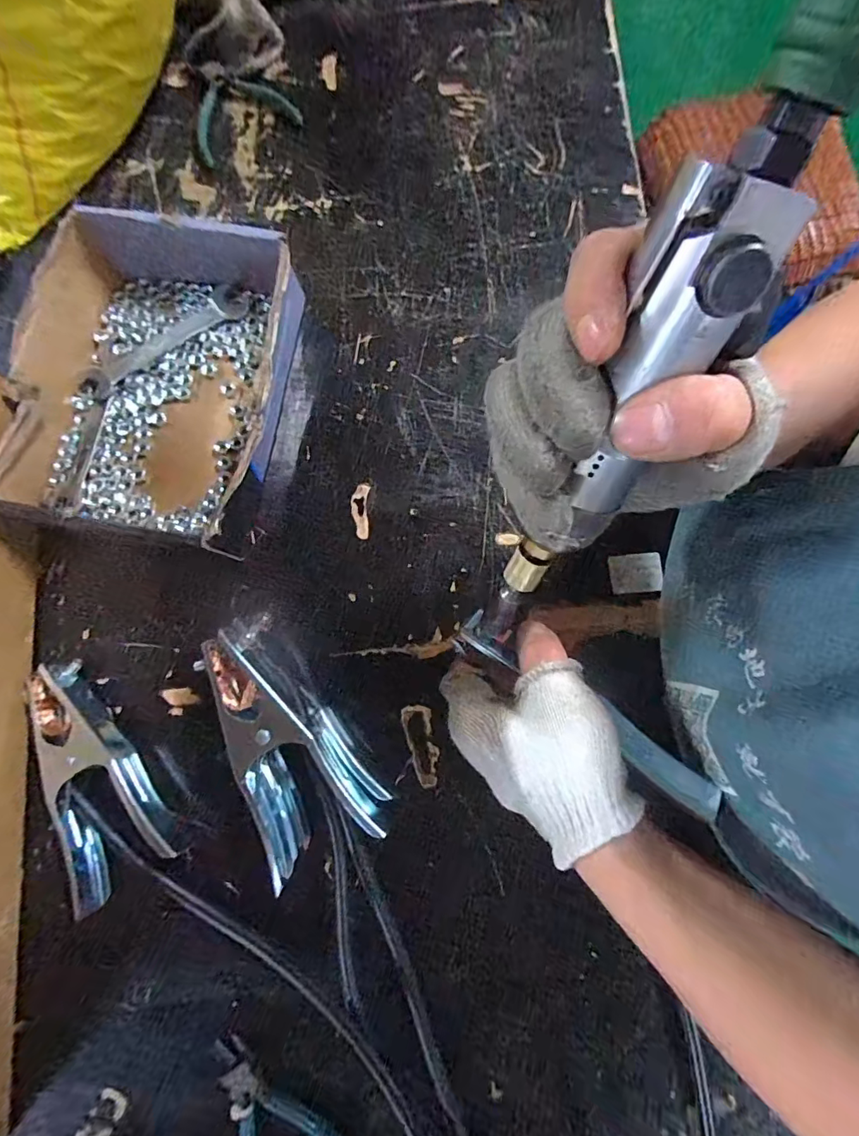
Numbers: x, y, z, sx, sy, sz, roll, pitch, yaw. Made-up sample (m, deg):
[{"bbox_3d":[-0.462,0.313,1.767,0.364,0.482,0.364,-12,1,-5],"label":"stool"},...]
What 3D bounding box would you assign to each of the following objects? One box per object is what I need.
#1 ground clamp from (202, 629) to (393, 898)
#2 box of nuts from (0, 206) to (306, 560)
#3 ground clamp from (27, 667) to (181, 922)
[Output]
[{"bbox_3d":[-0.091,0.118,0.336,0.088,0.051,0.165,-22,80,-4],"label":"ground clamp"},{"bbox_3d":[-0.212,-0.143,0.380,0.196,0.062,0.249,6,80,1],"label":"box of nuts"},{"bbox_3d":[-0.239,0.143,0.341,0.078,0.034,0.162,-32,81,-6],"label":"ground clamp"}]

